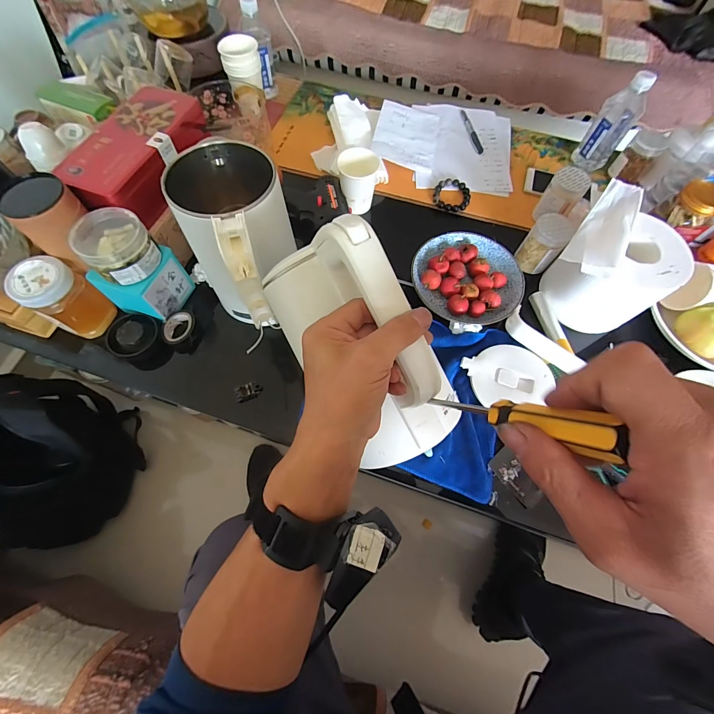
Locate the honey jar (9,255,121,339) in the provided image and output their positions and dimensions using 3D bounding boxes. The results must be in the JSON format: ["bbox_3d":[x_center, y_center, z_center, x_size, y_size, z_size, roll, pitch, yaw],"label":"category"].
[{"bbox_3d":[-0.410,-0.081,0.470,0.062,0.110,0.070,26,68,9],"label":"honey jar"}]

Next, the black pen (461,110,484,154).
[{"bbox_3d":[0.245,-0.489,0.715,0.012,0.010,0.135,-8,70,-6],"label":"black pen"}]

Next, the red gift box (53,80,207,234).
[{"bbox_3d":[-0.309,-0.289,0.484,0.115,0.065,0.227,20,67,6],"label":"red gift box"}]

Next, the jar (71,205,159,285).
[{"bbox_3d":[-0.317,-0.147,0.436,0.095,0.053,0.080,36,70,12],"label":"jar"}]

